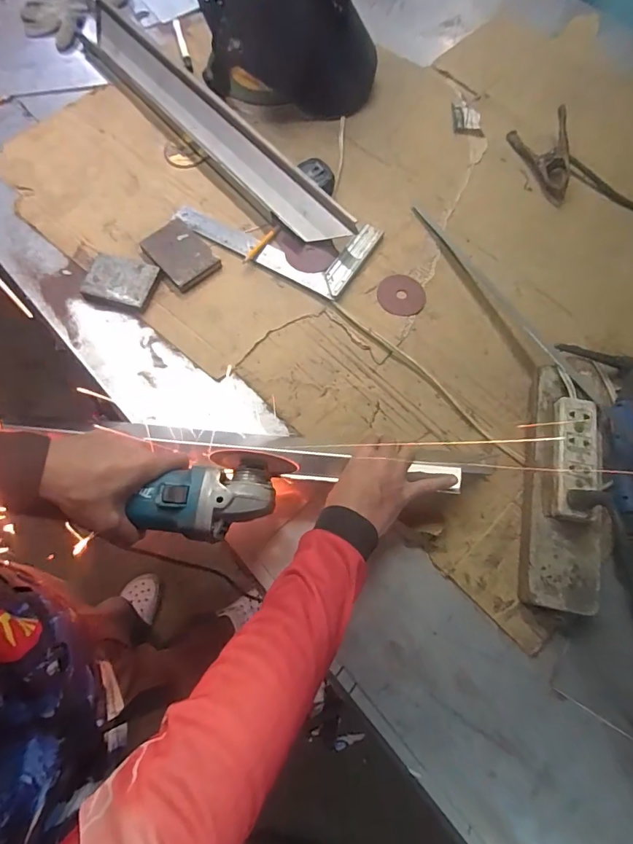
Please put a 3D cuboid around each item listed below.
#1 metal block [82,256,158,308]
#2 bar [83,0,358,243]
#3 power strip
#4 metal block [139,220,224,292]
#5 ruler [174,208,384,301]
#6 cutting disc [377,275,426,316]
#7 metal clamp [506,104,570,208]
[{"bbox_3d":[-0.289,-0.210,0.648,0.093,0.022,0.074,14,71,4],"label":"metal block"},{"bbox_3d":[-0.199,-0.517,0.728,0.074,0.068,0.707,-39,75,-13],"label":"bar"},{"bbox_3d":[0.304,0.044,0.520,0.057,0.034,0.144,8,71,1],"label":"power strip"},{"bbox_3d":[-0.204,-0.253,0.661,0.079,0.023,0.107,-43,77,-14],"label":"metal block"},{"bbox_3d":[-0.063,-0.306,0.687,0.300,0.015,0.143,28,73,9],"label":"ruler"},{"bbox_3d":[0.128,-0.191,0.653,0.071,0.004,0.069,0,71,-1],"label":"cutting disc"},{"bbox_3d":[0.386,-0.440,0.728,0.076,0.047,0.162,-10,71,-4],"label":"metal clamp"}]

